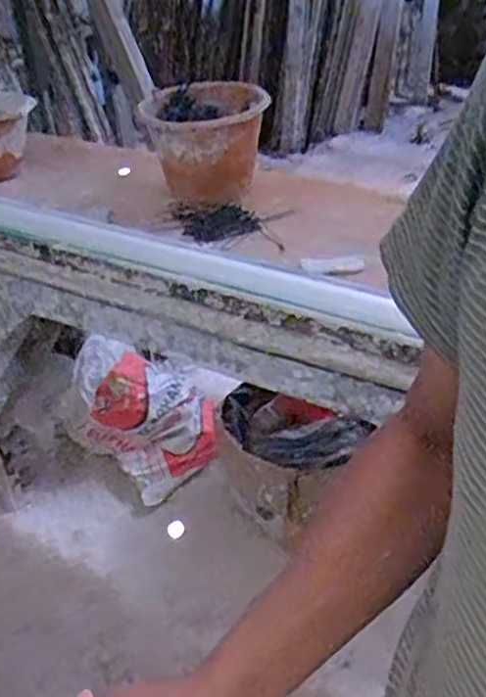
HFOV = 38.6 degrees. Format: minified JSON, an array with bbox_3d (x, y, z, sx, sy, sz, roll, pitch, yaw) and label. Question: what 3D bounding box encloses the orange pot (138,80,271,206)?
[{"bbox_3d":[-0.075,-0.453,1.483,0.248,0.169,0.271,-2,37,2],"label":"orange pot"}]

